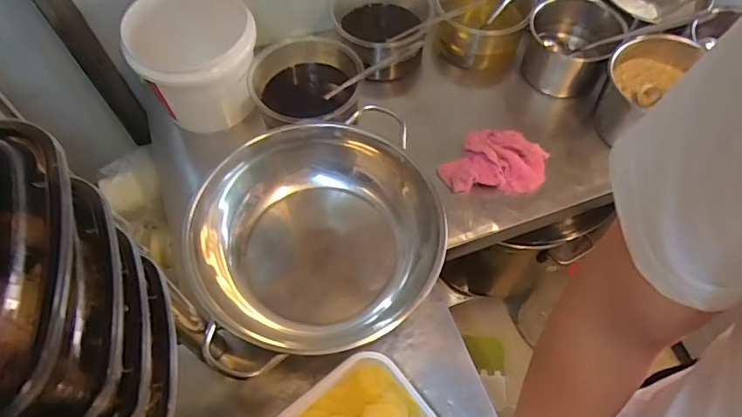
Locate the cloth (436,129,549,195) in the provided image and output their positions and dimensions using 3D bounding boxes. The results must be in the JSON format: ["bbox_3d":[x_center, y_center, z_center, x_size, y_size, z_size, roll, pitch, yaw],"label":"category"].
[{"bbox_3d":[0.192,-0.075,0.774,0.165,0.043,0.099,2,60,2],"label":"cloth"}]

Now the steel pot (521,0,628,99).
[{"bbox_3d":[0.348,-0.282,0.861,0.140,0.123,0.137,0,60,1],"label":"steel pot"}]

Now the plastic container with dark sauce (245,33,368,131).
[{"bbox_3d":[-0.103,-0.168,0.824,0.162,0.154,0.170,4,60,3],"label":"plastic container with dark sauce"}]

